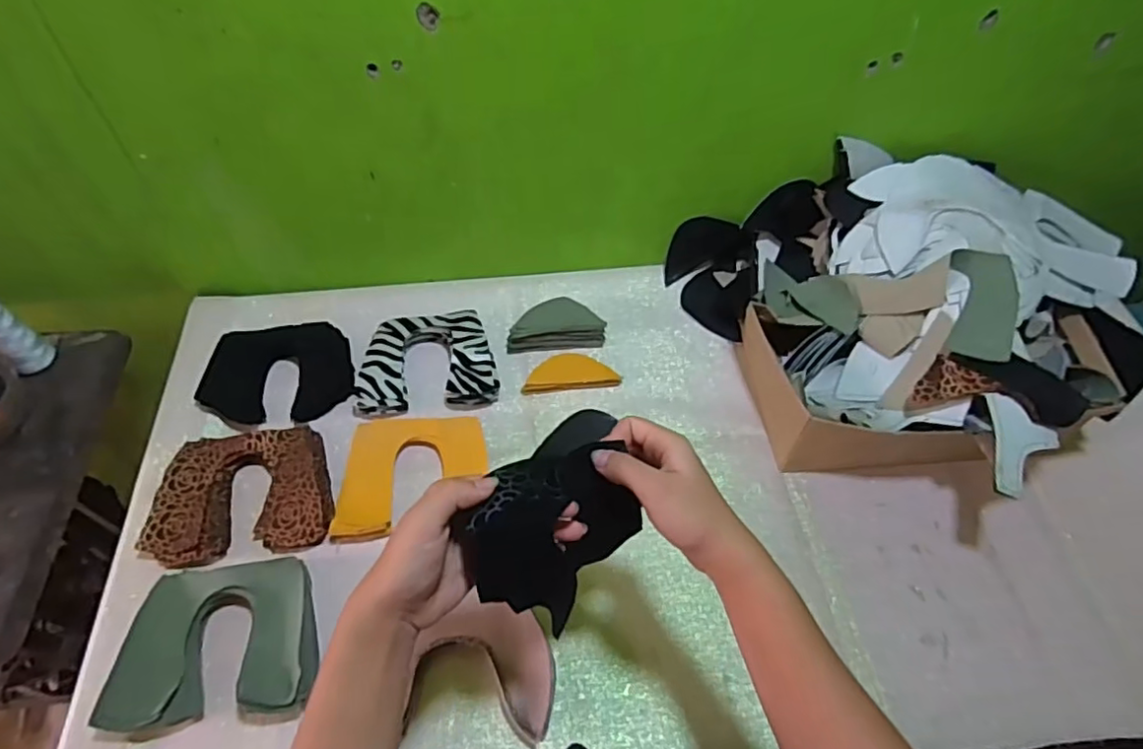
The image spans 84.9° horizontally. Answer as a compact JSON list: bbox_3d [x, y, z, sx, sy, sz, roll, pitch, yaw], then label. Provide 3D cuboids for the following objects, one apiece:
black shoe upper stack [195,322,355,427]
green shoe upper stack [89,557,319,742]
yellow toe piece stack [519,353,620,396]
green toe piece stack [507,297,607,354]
[{"bbox_3d":[-0.340,0.000,0.727,0.158,0.027,0.125,-12,56,-10],"label":"black shoe upper stack"},{"bbox_3d":[-0.302,0.231,0.545,0.158,0.037,0.133,-5,55,-5],"label":"green shoe upper stack"},{"bbox_3d":[-0.001,-0.004,0.738,0.112,0.007,0.047,-6,55,-6],"label":"yellow toe piece stack"},{"bbox_3d":[-0.019,-0.062,0.766,0.117,0.024,0.056,-4,55,-5],"label":"green toe piece stack"}]

